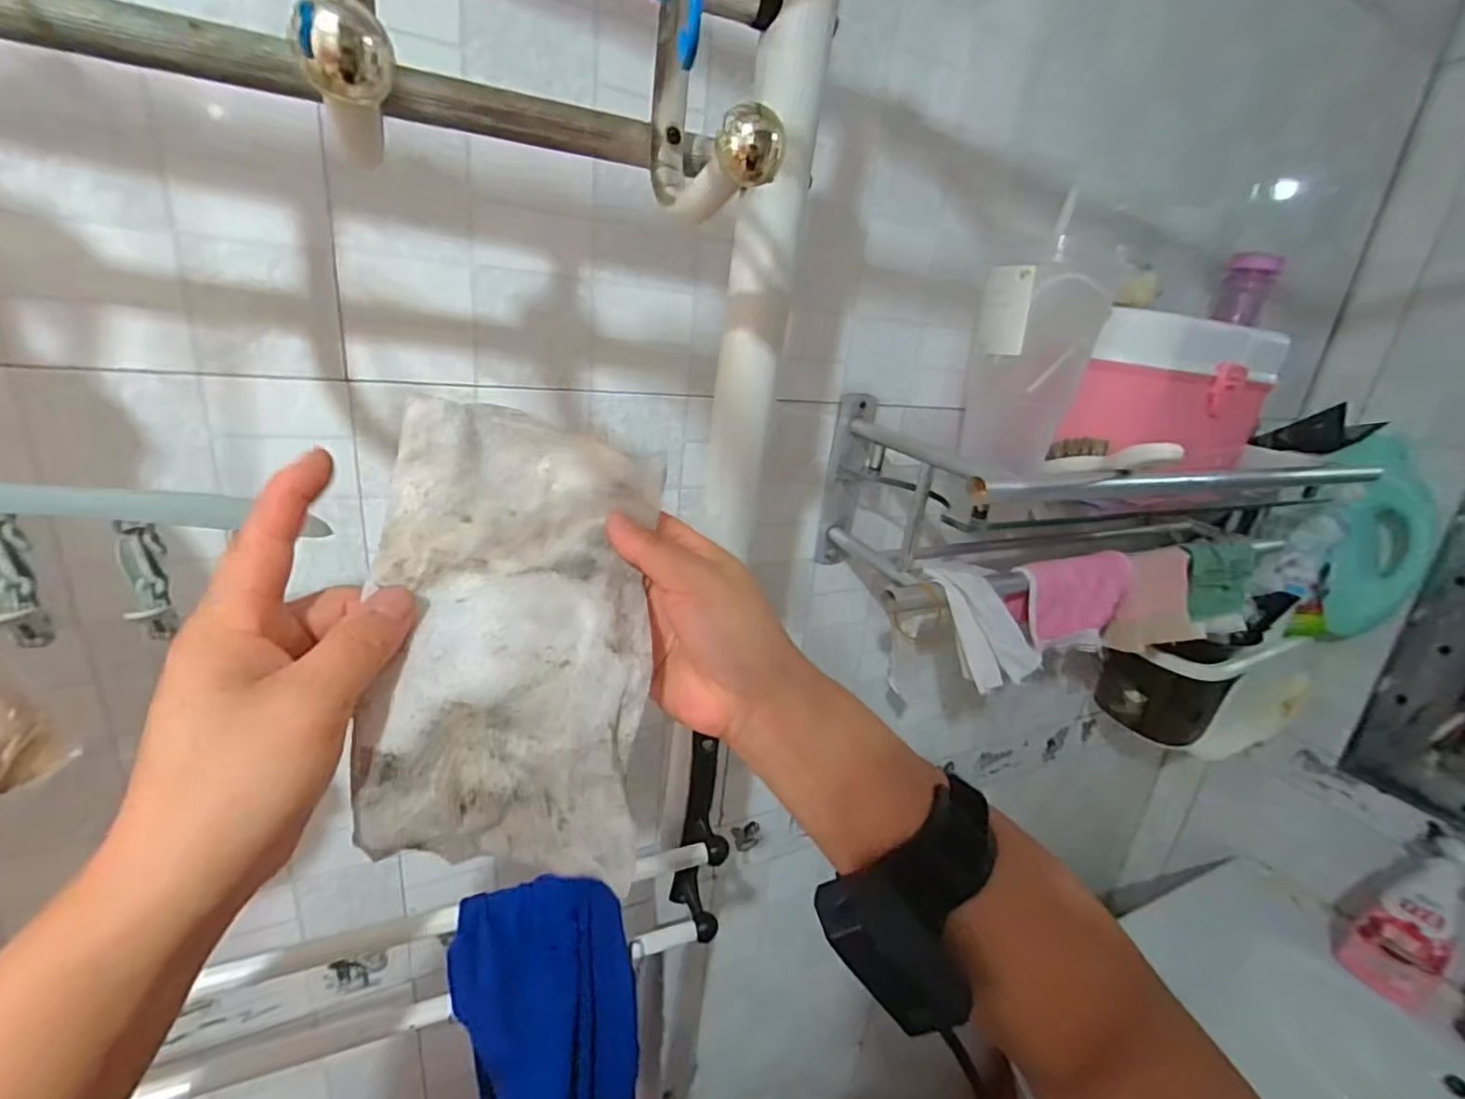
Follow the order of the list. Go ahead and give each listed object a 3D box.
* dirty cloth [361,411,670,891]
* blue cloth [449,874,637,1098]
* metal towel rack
[{"bbox_3d":[-0.093,0.039,0.272,0.111,0.190,0.035,9,-15,-22],"label":"dirty cloth"},{"bbox_3d":[-0.115,0.363,0.414,0.111,0.343,0.041,-2,21,-21],"label":"blue cloth"},{"bbox_3d":[0.350,-0.047,0.615,0.500,0.149,0.211,-4,22,-25],"label":"metal towel rack"}]

